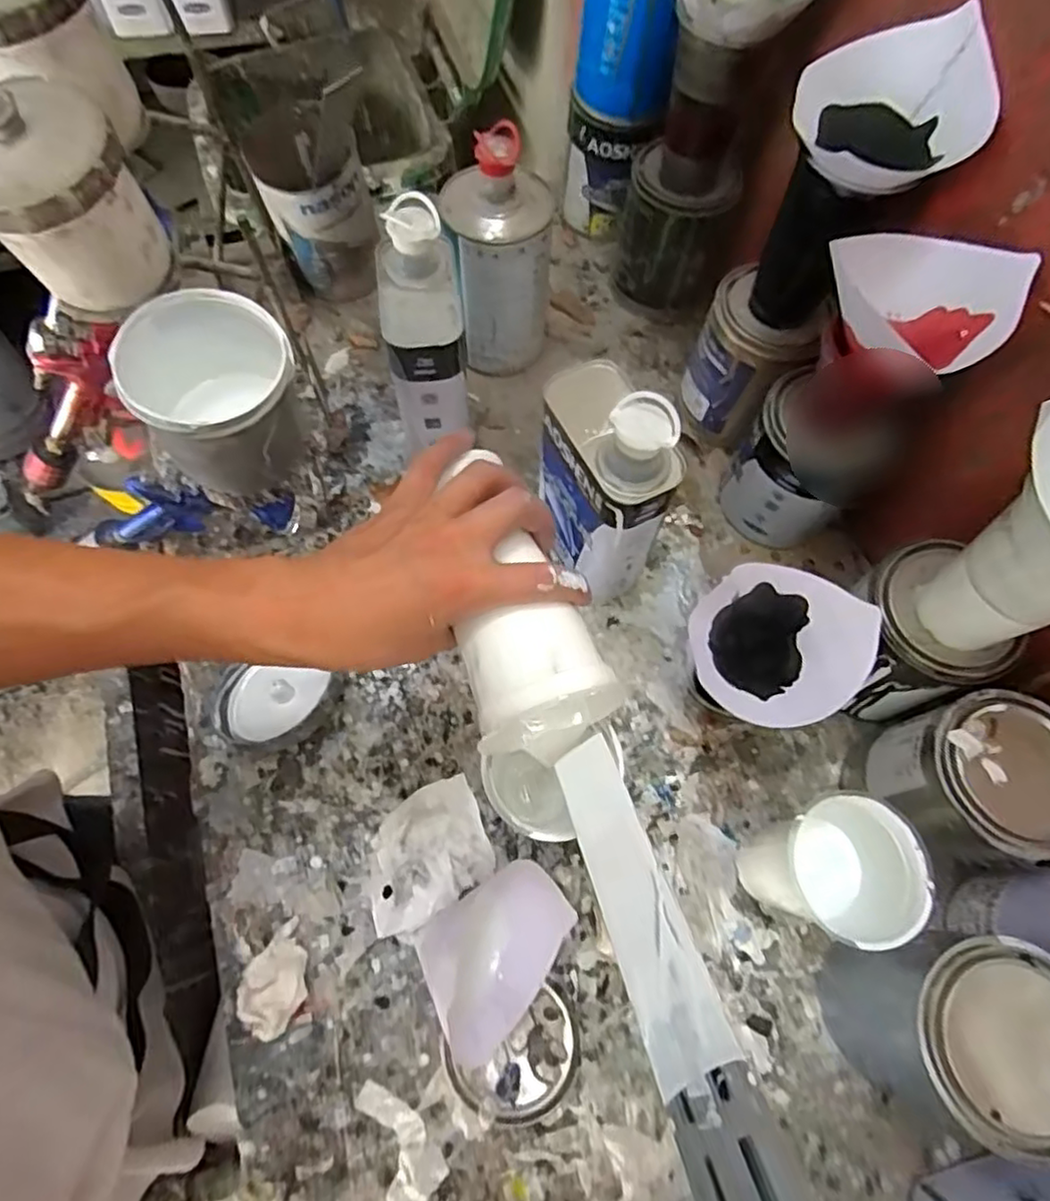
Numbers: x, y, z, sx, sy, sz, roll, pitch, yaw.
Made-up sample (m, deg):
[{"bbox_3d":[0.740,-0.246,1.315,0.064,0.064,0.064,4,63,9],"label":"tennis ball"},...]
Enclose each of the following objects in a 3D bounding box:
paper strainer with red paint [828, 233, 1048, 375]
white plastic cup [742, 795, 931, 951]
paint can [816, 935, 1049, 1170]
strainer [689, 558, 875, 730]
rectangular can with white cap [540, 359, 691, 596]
[{"bbox_3d":[0.255,-0.201,0.435,0.112,0.074,0.083,23,71,8],"label":"paper strainer with red paint"},{"bbox_3d":[0.201,0.179,0.452,0.077,0.133,0.077,38,73,12],"label":"white plastic cup"},{"bbox_3d":[0.269,0.267,0.420,0.099,0.139,0.101,0,69,-1],"label":"paint can"},{"bbox_3d":[0.180,0.037,0.493,0.111,0.084,0.113,0,69,-1],"label":"strainer"},{"bbox_3d":[0.056,-0.092,0.513,0.070,0.210,0.120,-23,71,-9],"label":"rectangular can with white cap"}]

